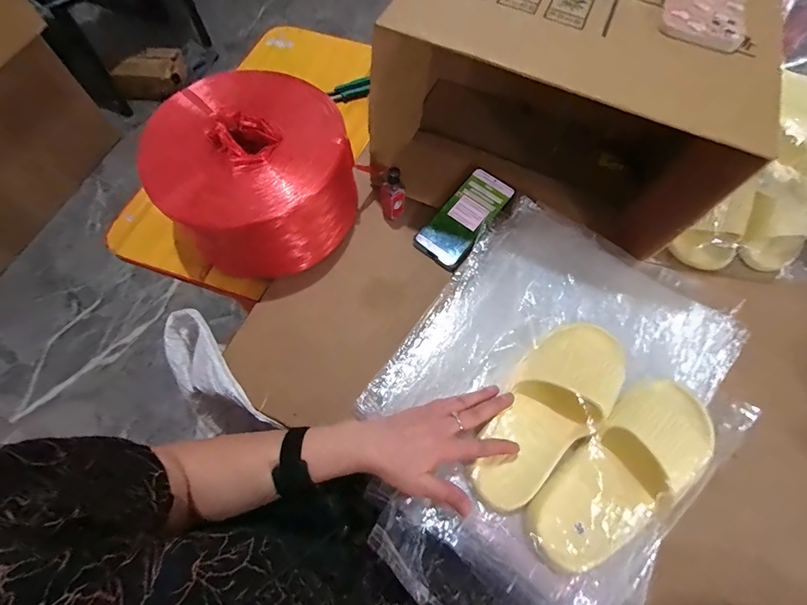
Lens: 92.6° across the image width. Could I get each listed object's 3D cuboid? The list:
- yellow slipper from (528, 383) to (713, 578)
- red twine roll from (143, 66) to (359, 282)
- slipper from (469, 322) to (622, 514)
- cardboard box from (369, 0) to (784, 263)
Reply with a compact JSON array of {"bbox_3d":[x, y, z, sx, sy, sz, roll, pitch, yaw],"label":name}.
[{"bbox_3d":[0.237,0.171,0.404,0.245,0.051,0.085,-39,72,-17],"label":"yellow slipper"},{"bbox_3d":[-0.199,-0.176,0.536,0.239,0.127,0.256,1,66,-1],"label":"red twine roll"},{"bbox_3d":[0.168,0.119,0.443,0.093,0.071,0.248,35,78,14],"label":"slipper"},{"bbox_3d":[0.192,-0.258,0.509,0.393,0.242,0.261,23,67,9],"label":"cardboard box"}]

